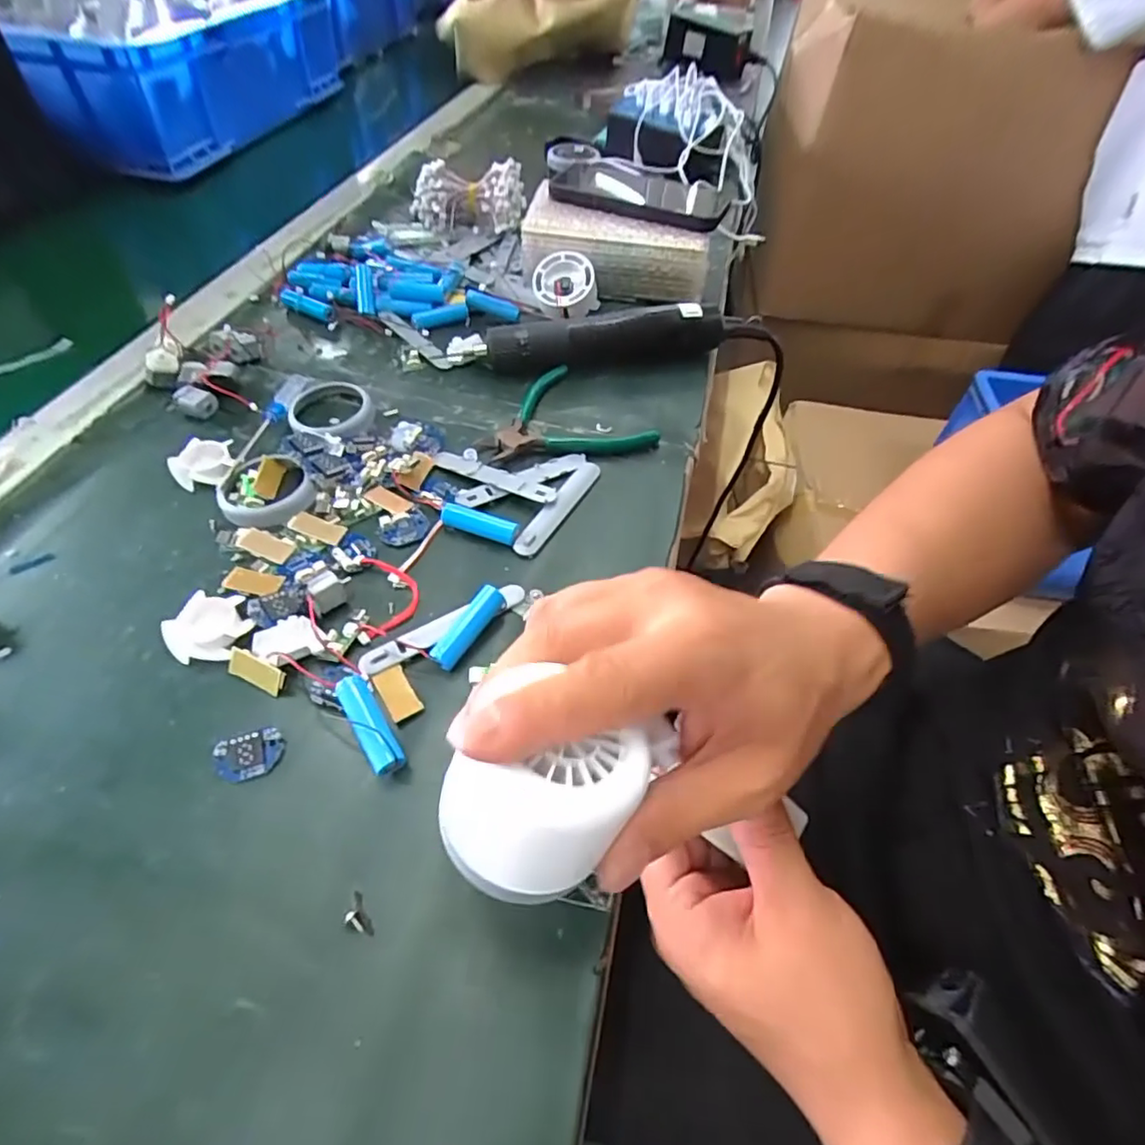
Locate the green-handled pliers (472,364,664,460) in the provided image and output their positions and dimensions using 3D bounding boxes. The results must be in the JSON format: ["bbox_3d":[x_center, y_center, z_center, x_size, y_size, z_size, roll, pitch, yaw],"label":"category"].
[{"bbox_3d":[-0.011,-0.105,0.441,0.107,0.010,0.111,-34,62,-27],"label":"green-handled pliers"}]

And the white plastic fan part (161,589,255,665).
[{"bbox_3d":[-0.190,0.029,0.318,0.036,0.011,0.040,26,54,15],"label":"white plastic fan part"}]

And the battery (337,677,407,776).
[{"bbox_3d":[-0.096,0.072,0.286,0.014,0.018,0.050,-27,59,-24],"label":"battery"}]

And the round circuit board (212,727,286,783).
[{"bbox_3d":[-0.151,0.084,0.282,0.031,0.005,0.023,-4,52,-8],"label":"round circuit board"}]

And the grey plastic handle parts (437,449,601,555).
[{"bbox_3d":[-0.044,-0.063,0.407,0.103,0.009,0.094,26,54,15],"label":"grey plastic handle parts"}]

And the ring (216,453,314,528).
[{"bbox_3d":[-0.193,-0.054,0.382,0.056,0.011,0.055,2,52,-3],"label":"ring"}]

